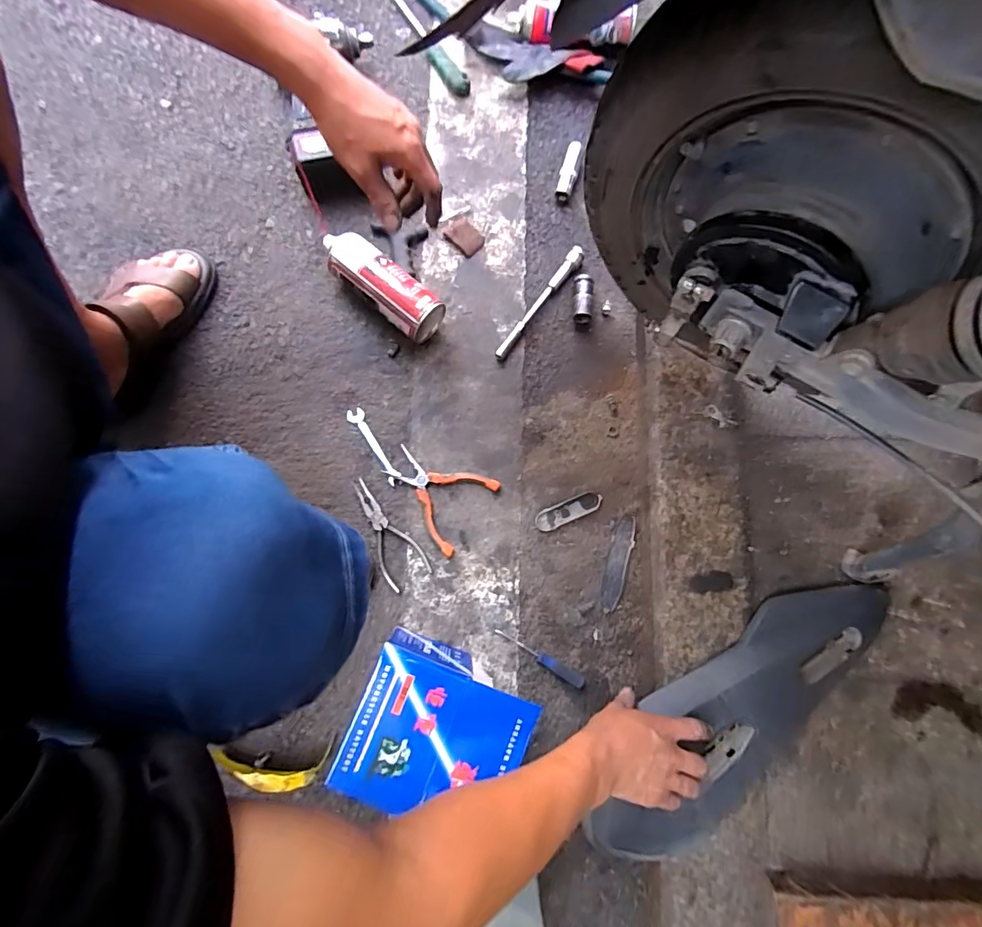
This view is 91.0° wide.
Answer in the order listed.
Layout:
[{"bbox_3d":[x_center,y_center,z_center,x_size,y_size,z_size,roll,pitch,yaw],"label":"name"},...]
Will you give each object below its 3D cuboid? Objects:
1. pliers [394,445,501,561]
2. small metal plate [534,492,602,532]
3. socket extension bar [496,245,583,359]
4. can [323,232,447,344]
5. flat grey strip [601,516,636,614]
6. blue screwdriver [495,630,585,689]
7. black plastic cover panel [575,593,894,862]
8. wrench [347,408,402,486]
[{"bbox_3d":[-0.073,0.054,0.643,0.138,0.015,0.114,20,80,5],"label":"pliers"},{"bbox_3d":[0.106,0.065,0.658,0.095,0.004,0.030,-22,83,-6],"label":"small metal plate"},{"bbox_3d":[0.067,-0.230,0.689,0.021,0.017,0.198,38,82,7],"label":"socket extension bar"},{"bbox_3d":[-0.150,-0.242,0.658,0.181,0.063,0.062,41,81,4],"label":"can"},{"bbox_3d":[0.170,0.133,0.647,0.028,0.006,0.126,14,81,-1],"label":"flat grey strip"},{"bbox_3d":[0.063,0.251,0.622,0.127,0.014,0.016,30,81,2],"label":"blue screwdriver"},{"bbox_3d":[0.281,0.283,0.566,0.430,0.048,0.155,-44,82,-5],"label":"black plastic cover panel"},{"bbox_3d":[-0.159,-0.024,0.657,0.022,0.013,0.116,-33,84,-7],"label":"wrench"}]

